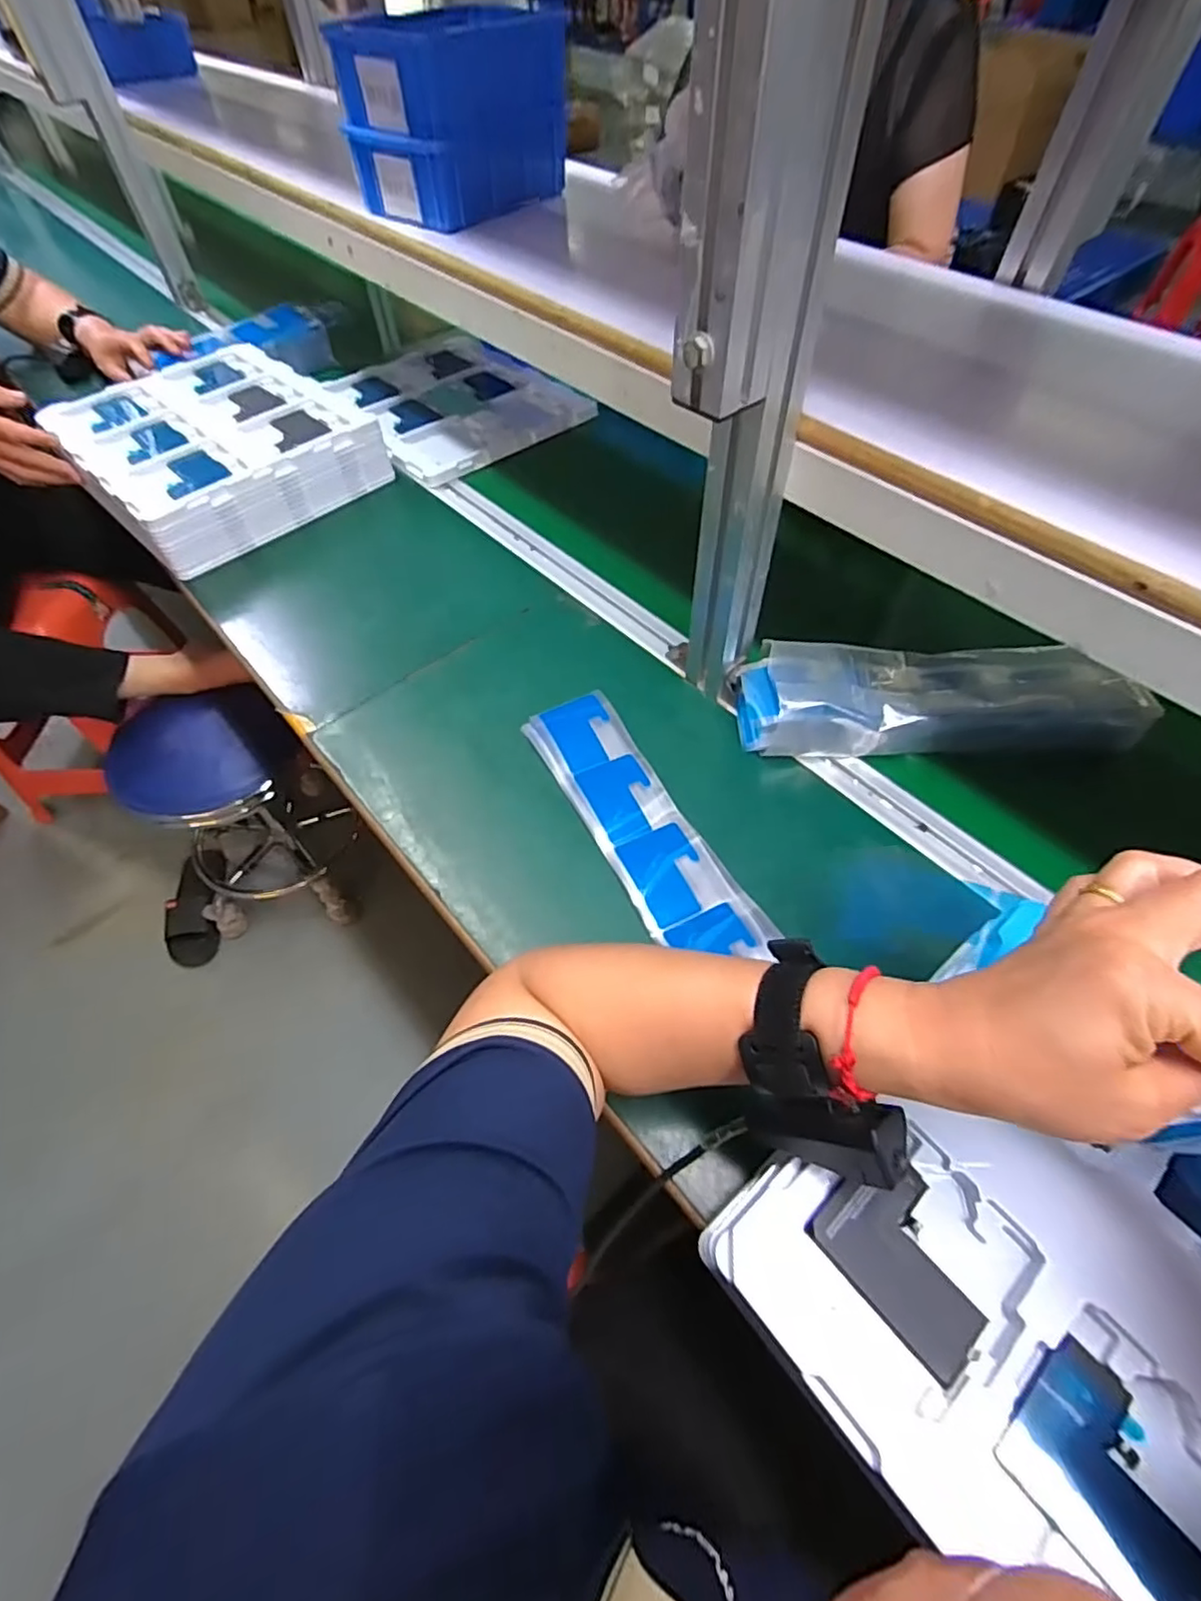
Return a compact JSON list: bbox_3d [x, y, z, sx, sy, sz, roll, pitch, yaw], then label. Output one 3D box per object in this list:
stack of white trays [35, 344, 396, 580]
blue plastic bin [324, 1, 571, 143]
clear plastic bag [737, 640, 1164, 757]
[{"bbox_3d":[-0.461,-0.427,0.773,0.320,0.076,0.283,39,64,24],"label":"stack of white trays"},{"bbox_3d":[-0.135,-0.661,0.581,0.129,0.074,0.171,34,62,21],"label":"blue plastic bin"},{"bbox_3d":[0.287,-0.079,0.552,0.324,0.082,0.095,2,55,2],"label":"clear plastic bag"}]

